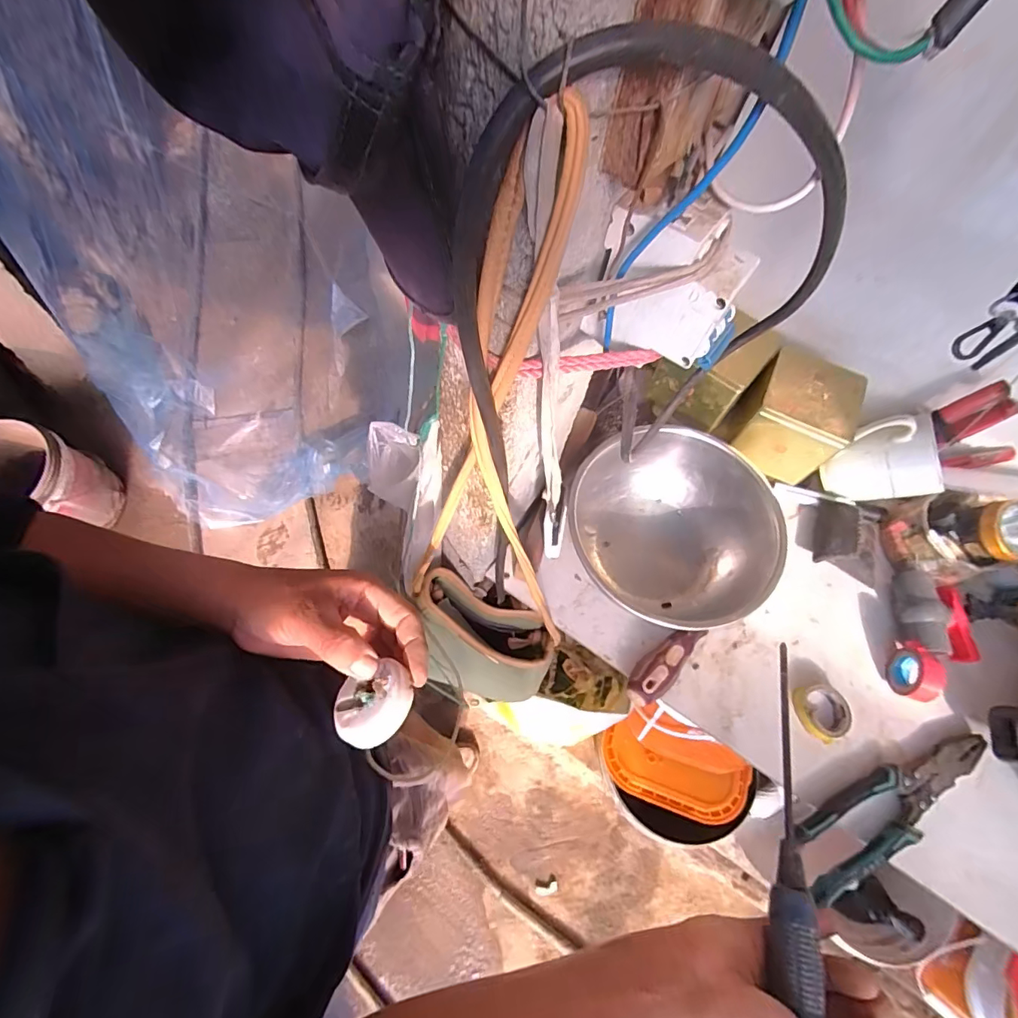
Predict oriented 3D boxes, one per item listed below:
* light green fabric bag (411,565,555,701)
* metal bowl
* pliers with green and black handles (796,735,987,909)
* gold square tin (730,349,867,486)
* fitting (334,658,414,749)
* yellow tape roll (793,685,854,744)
[{"bbox_3d":[-0.033,0.162,0.560,0.160,0.125,0.107,23,71,7],"label":"light green fabric bag"},{"bbox_3d":[0.160,0.021,0.478,0.181,0.089,0.193,0,69,-1],"label":"metal bowl"},{"bbox_3d":[0.334,0.253,0.408,0.214,0.026,0.052,-22,71,-9],"label":"pliers with green and black handles"},{"bbox_3d":[0.280,-0.092,0.473,0.091,0.080,0.085,26,71,8],"label":"gold square tin"},{"bbox_3d":[-0.088,0.127,0.311,0.050,0.019,0.044,-31,73,-12],"label":"fitting"},{"bbox_3d":[0.290,0.189,0.442,0.044,0.017,0.048,0,69,-1],"label":"yellow tape roll"}]

